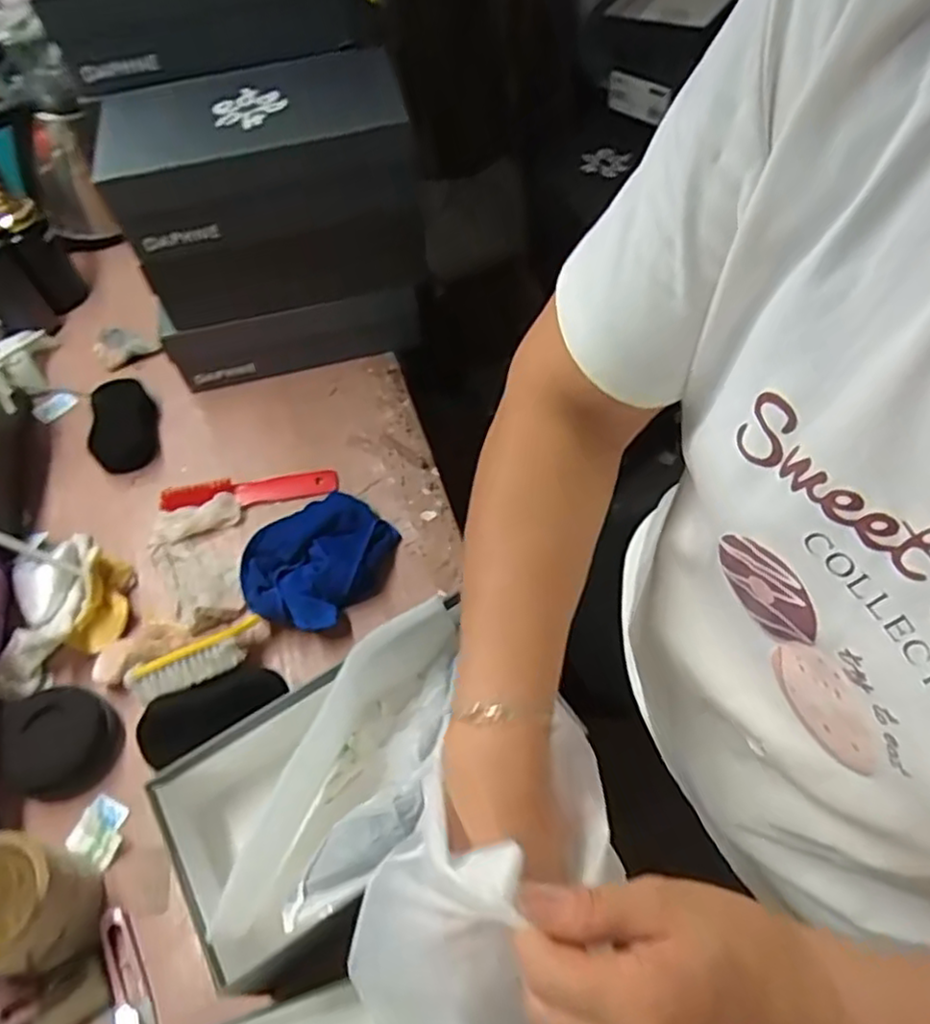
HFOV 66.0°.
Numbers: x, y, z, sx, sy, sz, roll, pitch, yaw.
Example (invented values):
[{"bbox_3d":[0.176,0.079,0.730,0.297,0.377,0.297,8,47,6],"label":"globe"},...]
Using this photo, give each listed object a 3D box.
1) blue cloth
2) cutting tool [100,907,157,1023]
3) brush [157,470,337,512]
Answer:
[{"bbox_3d":[-0.155,0.043,0.714,0.141,0.038,0.152,25,61,21],"label":"blue cloth"},{"bbox_3d":[-0.251,0.346,0.532,0.027,0.009,0.100,-28,57,-14],"label":"cutting tool"},{"bbox_3d":[-0.233,-0.024,0.782,0.184,0.021,0.033,-6,54,-14],"label":"brush"}]

